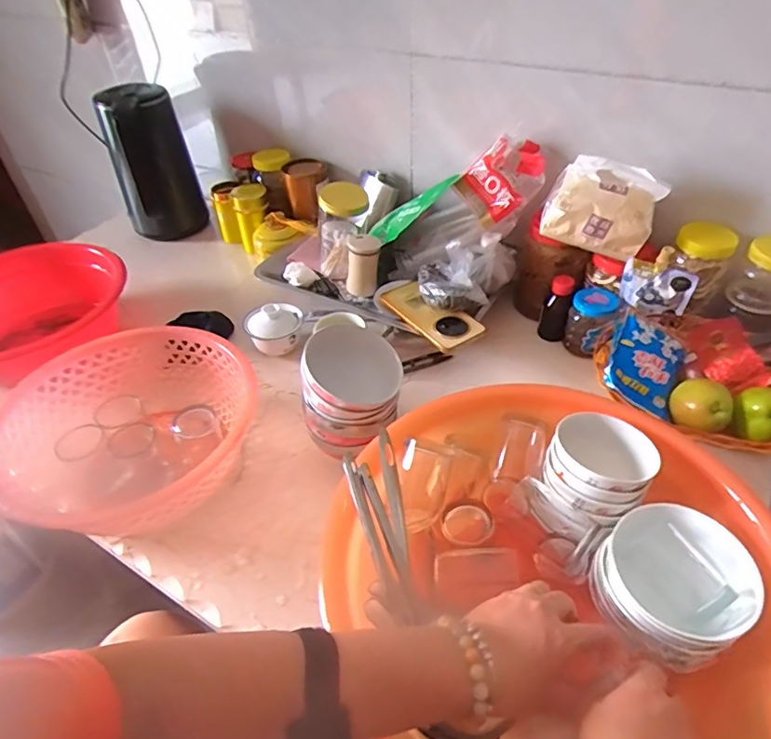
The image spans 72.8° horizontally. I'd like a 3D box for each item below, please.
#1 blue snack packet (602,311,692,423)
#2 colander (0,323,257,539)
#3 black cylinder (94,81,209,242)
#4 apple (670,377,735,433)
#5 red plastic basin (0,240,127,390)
[{"bbox_3d":[0.335,-0.008,0.671,0.092,0.015,0.122,29,65,4],"label":"blue snack packet"},{"bbox_3d":[-0.297,0.080,0.627,0.275,0.105,0.265,-14,45,-12],"label":"colander"},{"bbox_3d":[-0.446,-0.394,1.010,0.146,0.270,0.142,-18,45,-15],"label":"black cylinder"},{"bbox_3d":[0.375,0.041,0.620,0.063,0.048,0.054,26,50,27],"label":"apple"},{"bbox_3d":[-0.535,-0.083,0.804,0.269,0.098,0.276,-1,43,1],"label":"red plastic basin"}]

